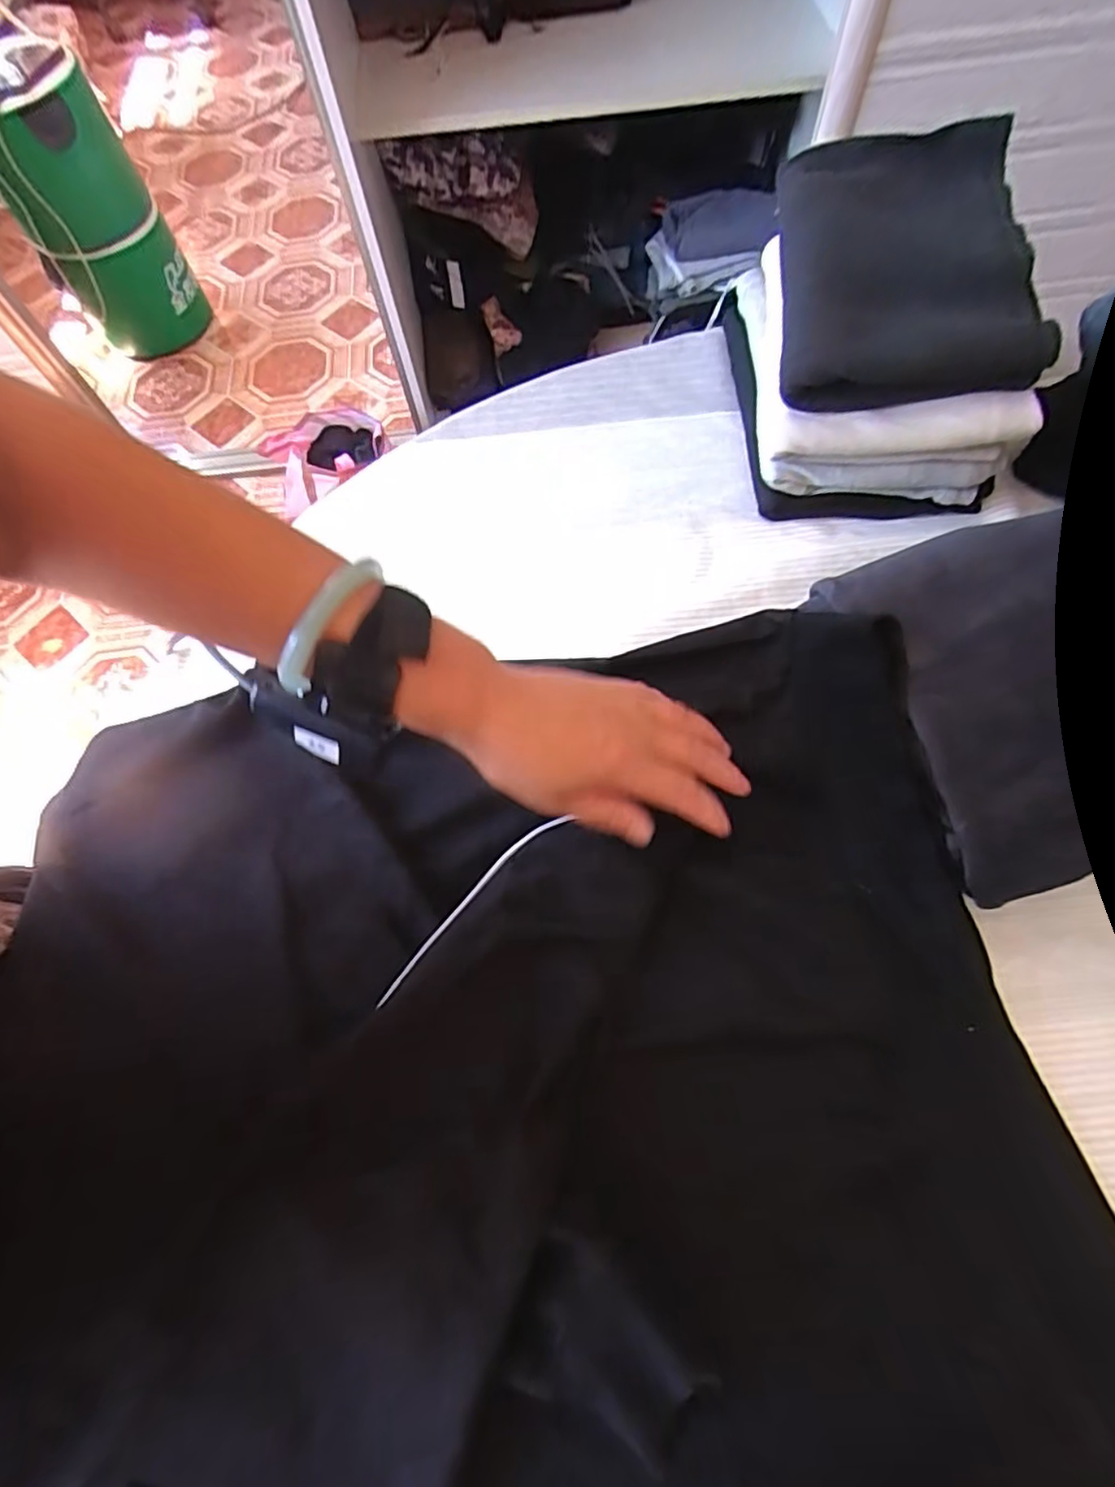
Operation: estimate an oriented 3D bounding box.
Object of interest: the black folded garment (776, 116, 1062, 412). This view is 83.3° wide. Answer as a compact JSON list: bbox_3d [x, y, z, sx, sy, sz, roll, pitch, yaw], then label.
[{"bbox_3d":[0.221,-0.315,0.406,0.147,0.053,0.200,2,68,4],"label":"black folded garment"}]

